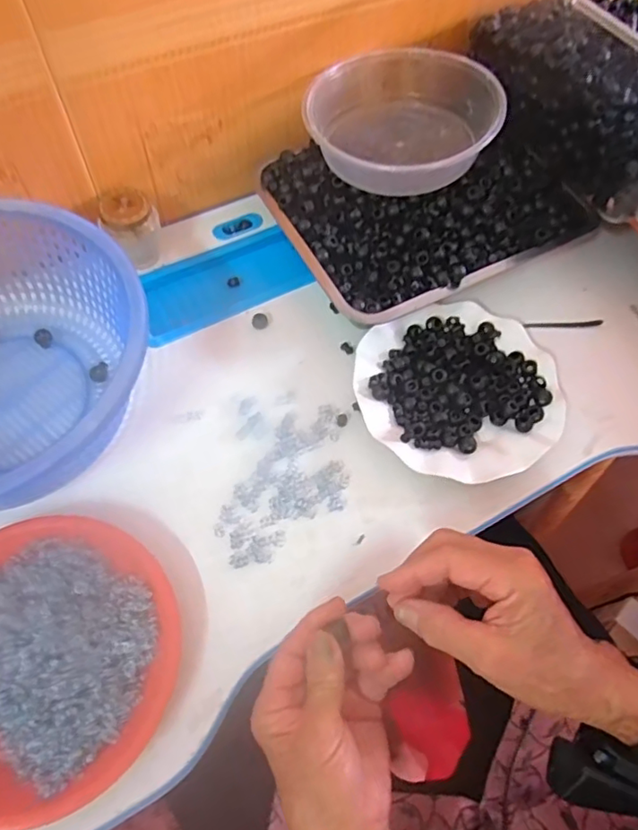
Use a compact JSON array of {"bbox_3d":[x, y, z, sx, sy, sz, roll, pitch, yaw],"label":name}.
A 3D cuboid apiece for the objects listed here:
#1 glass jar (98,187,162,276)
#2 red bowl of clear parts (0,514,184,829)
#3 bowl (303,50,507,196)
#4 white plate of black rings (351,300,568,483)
[{"bbox_3d":[-0.189,-0.191,0.575,0.053,0.071,0.057,1,63,-3],"label":"glass jar"},{"bbox_3d":[-0.198,0.168,0.400,0.192,0.039,0.187,1,63,-3],"label":"red bowl of clear parts"},{"bbox_3d":[0.081,-0.281,0.545,0.148,0.069,0.165,-30,69,-17],"label":"bowl"},{"bbox_3d":[0.127,-0.023,0.523,0.179,0.030,0.175,1,63,-3],"label":"white plate of black rings"}]

